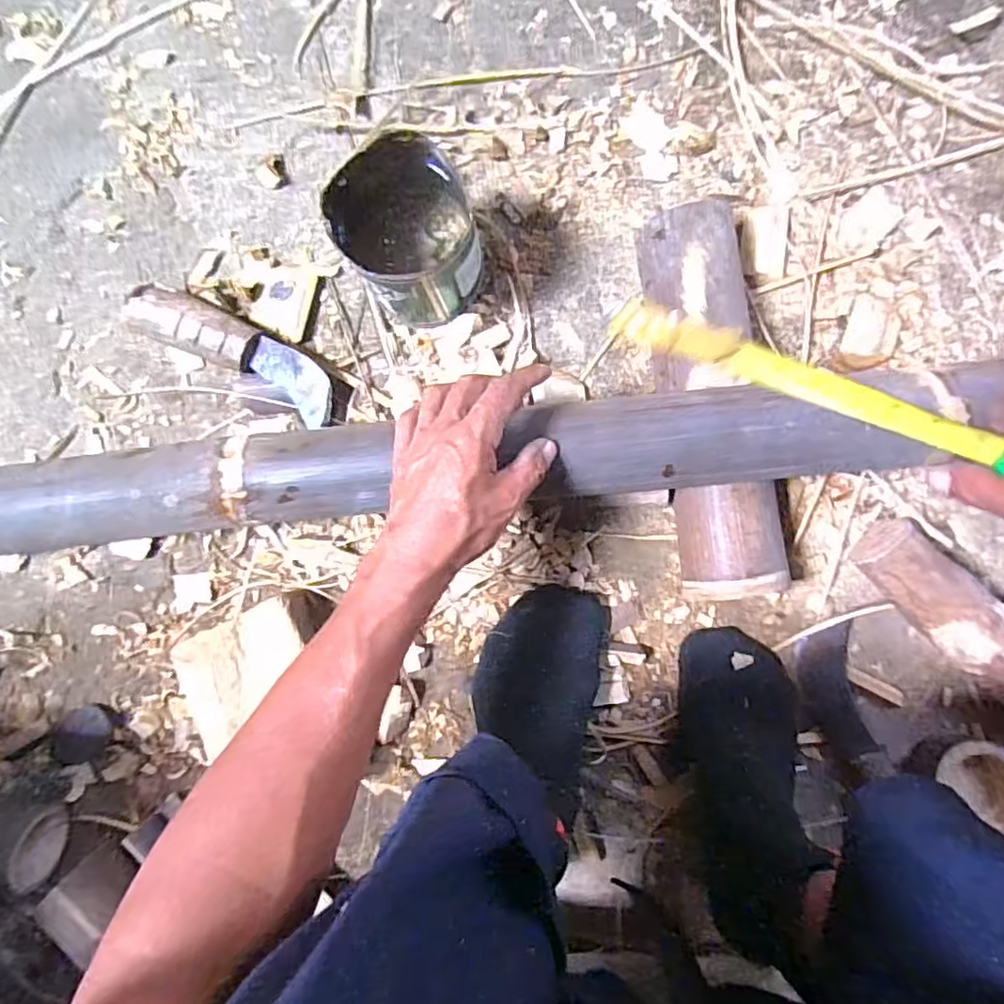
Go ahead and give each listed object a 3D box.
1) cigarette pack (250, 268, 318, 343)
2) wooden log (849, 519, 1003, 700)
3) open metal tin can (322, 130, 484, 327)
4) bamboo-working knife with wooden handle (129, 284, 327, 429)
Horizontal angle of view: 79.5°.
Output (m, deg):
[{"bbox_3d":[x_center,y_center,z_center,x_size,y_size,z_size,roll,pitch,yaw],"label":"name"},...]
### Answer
[{"bbox_3d":[-0.193,-0.176,0.534,0.050,0.007,0.060,15,92,1],"label":"cigarette pack"},{"bbox_3d":[0.379,0.100,0.488,0.208,0.057,0.063,42,92,0],"label":"wooden log"},{"bbox_3d":[-0.067,-0.201,0.468,0.098,0.115,0.097,0,92,2],"label":"open metal tin can"},{"bbox_3d":[-0.229,-0.131,0.520,0.193,0.034,0.057,32,92,0],"label":"bamboo-working knife with wooden handle"}]

